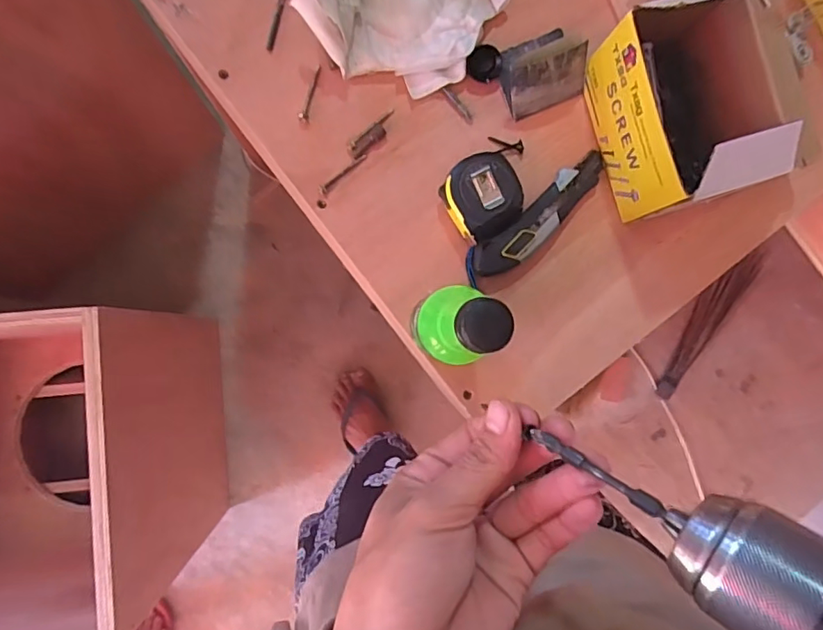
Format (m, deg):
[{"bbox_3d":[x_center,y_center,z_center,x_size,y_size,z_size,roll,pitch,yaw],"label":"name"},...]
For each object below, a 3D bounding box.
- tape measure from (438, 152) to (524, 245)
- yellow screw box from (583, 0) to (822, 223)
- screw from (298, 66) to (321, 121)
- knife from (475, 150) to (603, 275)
[{"bbox_3d":[0.062,-0.103,0.474,0.063,0.039,0.066,-28,90,-5],"label":"tape measure"},{"bbox_3d":[0.224,-0.166,0.450,0.096,0.123,0.146,-16,89,-5],"label":"yellow screw box"},{"bbox_3d":[-0.090,-0.197,0.481,0.009,0.007,0.052,12,87,-4],"label":"screw"},{"bbox_3d":[0.117,-0.090,0.487,0.155,0.022,0.034,-42,91,-5],"label":"knife"}]

